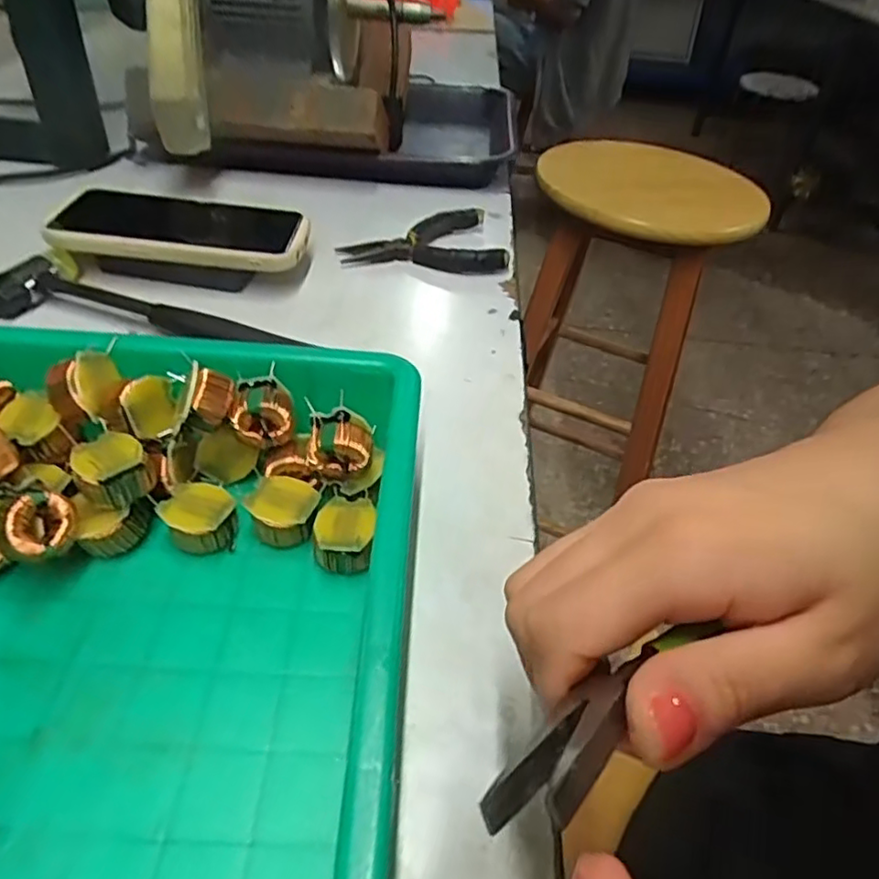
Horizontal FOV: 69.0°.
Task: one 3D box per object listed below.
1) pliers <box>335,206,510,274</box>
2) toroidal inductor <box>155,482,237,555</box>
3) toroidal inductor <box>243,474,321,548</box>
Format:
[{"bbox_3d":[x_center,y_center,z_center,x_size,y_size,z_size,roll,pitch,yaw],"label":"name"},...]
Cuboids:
[{"bbox_3d":[-0.014,-0.159,0.507,0.126,0.019,0.078,2,42,-5],"label":"pliers"},{"bbox_3d":[-0.104,0.035,0.278,0.027,0.020,0.031,-25,50,-30],"label":"toroidal inductor"},{"bbox_3d":[-0.069,0.033,0.284,0.030,0.021,0.028,2,42,-5],"label":"toroidal inductor"}]

